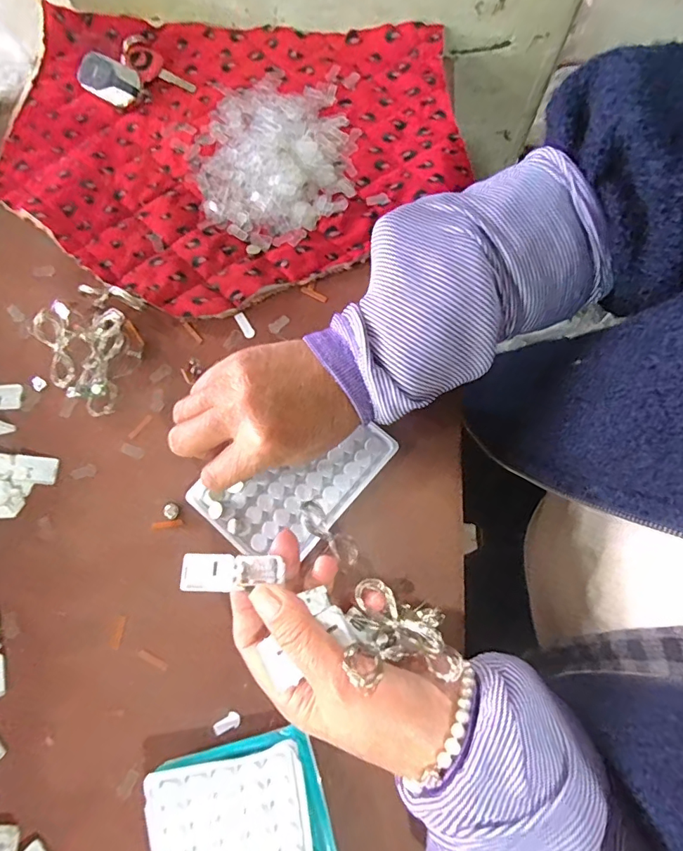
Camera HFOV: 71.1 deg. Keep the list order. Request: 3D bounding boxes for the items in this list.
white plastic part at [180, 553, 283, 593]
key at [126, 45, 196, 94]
[{"bbox_3d":[-0.061,0.081,0.266,0.055,0.008,0.021,-3,76,-1],"label":"white plastic part"},{"bbox_3d":[-0.163,-0.320,0.434,0.066,0.009,0.026,29,78,-5],"label":"key"}]

